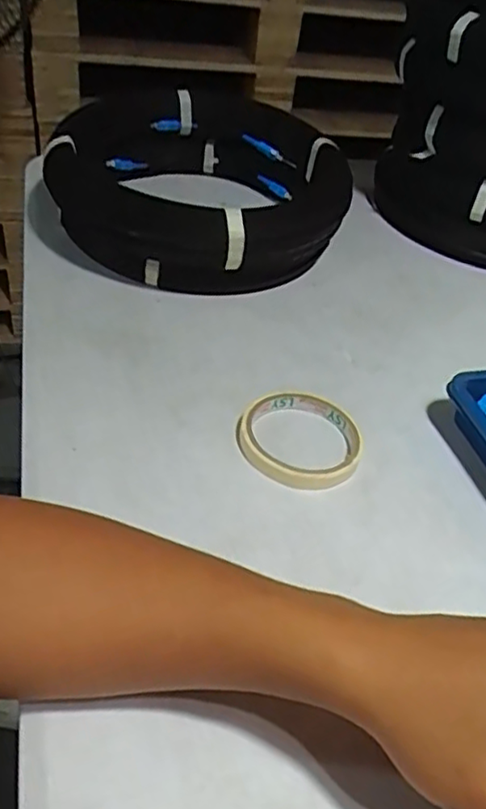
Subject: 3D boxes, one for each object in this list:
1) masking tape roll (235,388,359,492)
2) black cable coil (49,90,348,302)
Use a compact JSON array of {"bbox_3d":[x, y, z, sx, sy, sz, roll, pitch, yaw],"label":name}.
[{"bbox_3d":[0.043,0.022,0.477,0.089,0.010,0.093,5,41,-5],"label":"masking tape roll"},{"bbox_3d":[-0.037,-0.215,0.661,0.272,0.097,0.264,5,41,-5],"label":"black cable coil"}]

